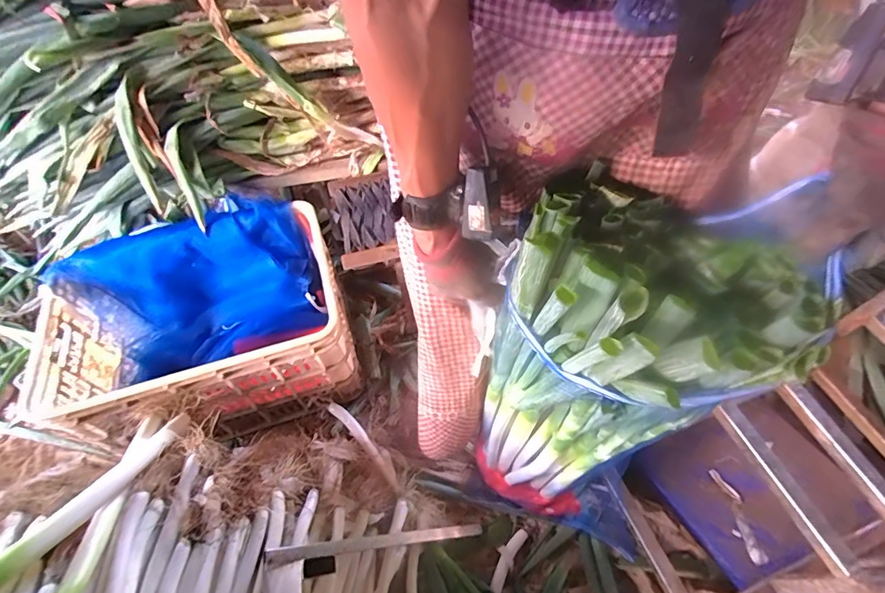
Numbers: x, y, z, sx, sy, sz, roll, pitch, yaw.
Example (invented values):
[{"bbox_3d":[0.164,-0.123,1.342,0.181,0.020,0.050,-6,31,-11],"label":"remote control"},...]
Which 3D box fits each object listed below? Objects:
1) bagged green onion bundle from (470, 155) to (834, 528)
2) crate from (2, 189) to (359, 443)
[{"bbox_3d":[0.189,0.167,0.634,0.262,0.631,0.203,17,51,10],"label":"bagged green onion bundle"},{"bbox_3d":[-0.480,0.055,0.939,0.535,0.259,0.404,-16,58,-7],"label":"crate"}]

